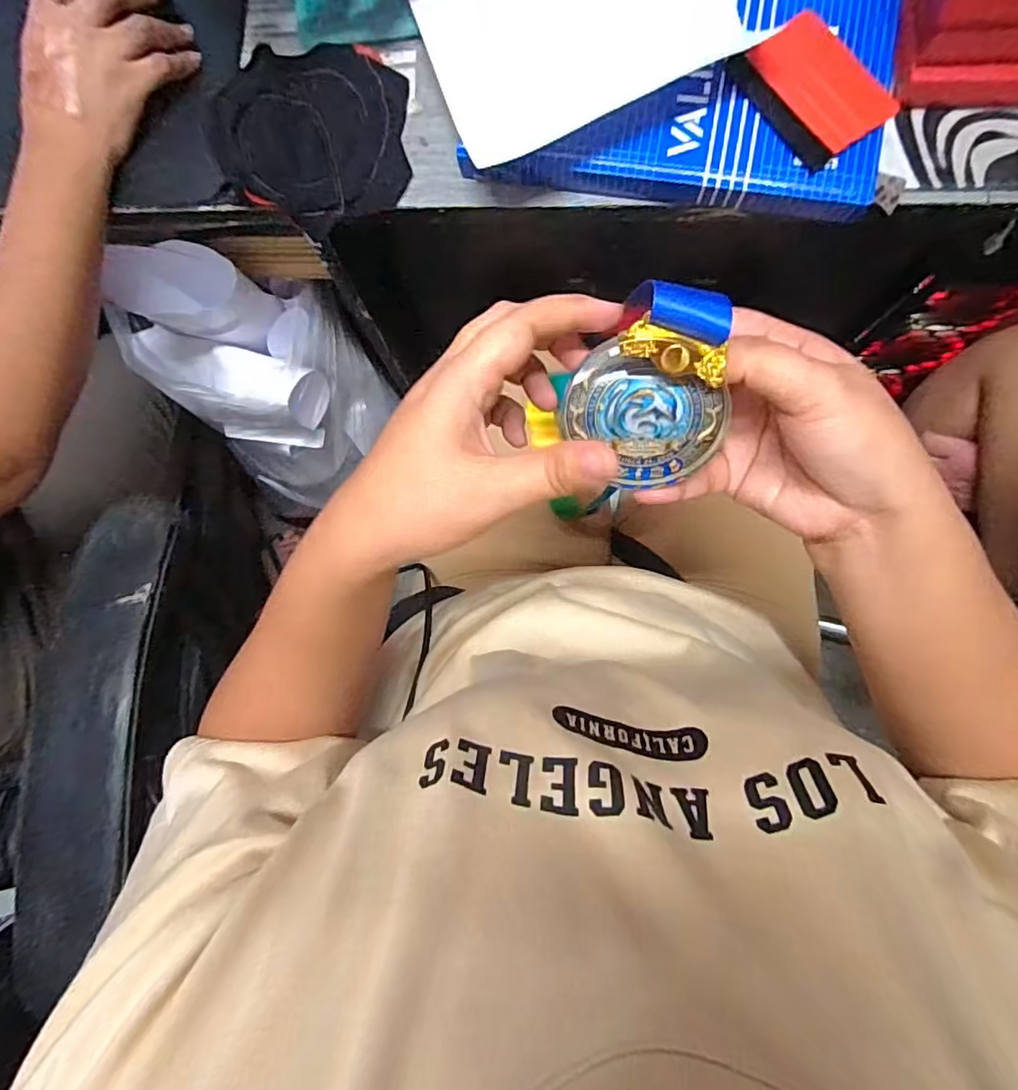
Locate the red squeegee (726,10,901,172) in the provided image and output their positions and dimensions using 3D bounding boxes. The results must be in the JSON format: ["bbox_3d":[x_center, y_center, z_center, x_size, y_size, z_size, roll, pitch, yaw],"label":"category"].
[{"bbox_3d":[0.204,-0.306,0.375,0.071,0.005,0.093,-33,85,3],"label":"red squeegee"}]

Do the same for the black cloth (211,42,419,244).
[{"bbox_3d":[-0.144,-0.310,0.411,0.129,0.030,0.136,-3,82,4],"label":"black cloth"}]

